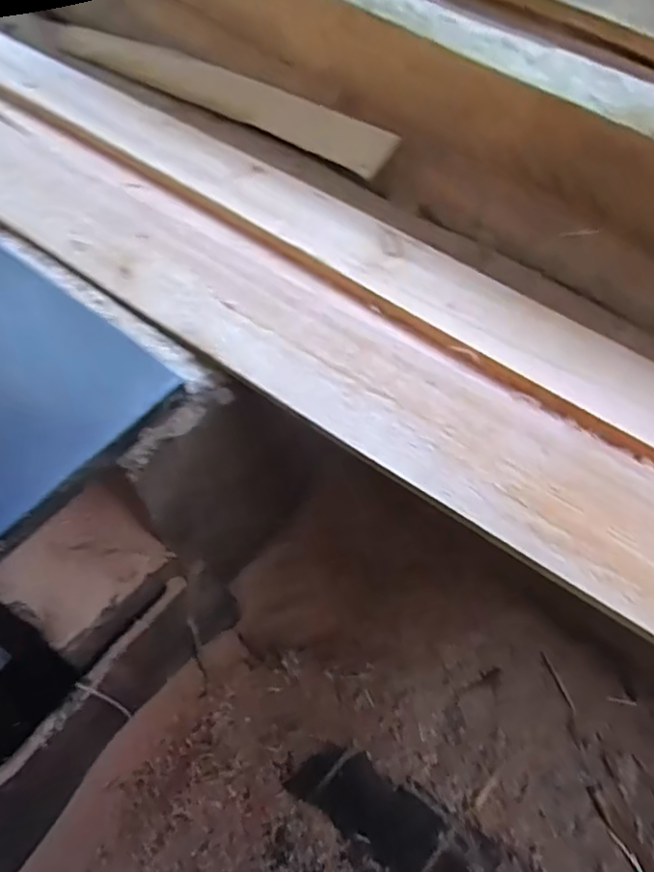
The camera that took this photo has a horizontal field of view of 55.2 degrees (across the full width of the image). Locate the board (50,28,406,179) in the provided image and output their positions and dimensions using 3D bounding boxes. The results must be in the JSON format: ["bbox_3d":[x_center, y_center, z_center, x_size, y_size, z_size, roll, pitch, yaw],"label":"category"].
[{"bbox_3d":[-0.271,-0.796,1.431,0.973,0.024,0.096,31,88,19],"label":"board"}]

